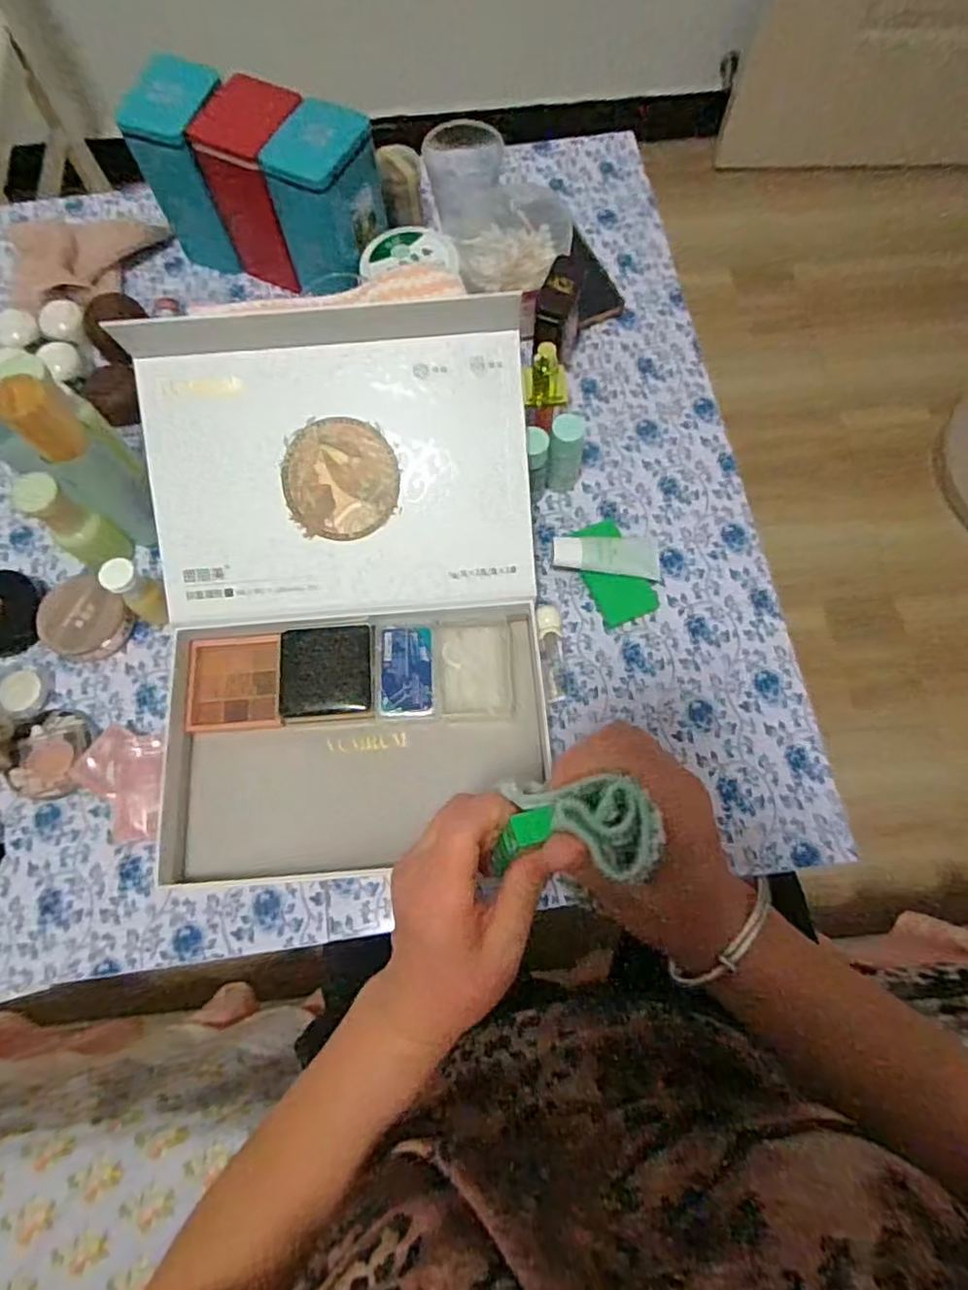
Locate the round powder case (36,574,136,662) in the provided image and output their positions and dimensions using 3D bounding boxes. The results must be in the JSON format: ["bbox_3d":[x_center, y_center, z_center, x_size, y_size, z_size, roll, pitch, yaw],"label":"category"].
[{"bbox_3d":[-0.330,-0.022,0.532,0.070,0.023,0.064,0,72,1],"label":"round powder case"}]

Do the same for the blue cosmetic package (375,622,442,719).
[{"bbox_3d":[-0.060,0.018,0.502,0.048,0.006,0.077,-5,72,-1],"label":"blue cosmetic package"}]

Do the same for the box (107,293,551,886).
[{"bbox_3d":[-0.102,-0.039,0.489,0.280,0.158,0.382,-5,72,-1],"label":"box"}]

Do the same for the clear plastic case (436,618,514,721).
[{"bbox_3d":[-0.007,0.019,0.502,0.057,0.020,0.076,-3,72,0],"label":"clear plastic case"}]

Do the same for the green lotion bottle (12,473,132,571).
[{"bbox_3d":[-0.322,-0.093,0.508,0.035,0.097,0.033,18,73,6],"label":"green lotion bottle"}]

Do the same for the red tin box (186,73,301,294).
[{"bbox_3d":[-0.199,-0.426,0.608,0.071,0.142,0.086,30,74,10],"label":"red tin box"}]

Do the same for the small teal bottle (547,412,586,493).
[{"bbox_3d":[0.070,-0.159,0.549,0.029,0.070,0.031,0,72,1],"label":"small teal bottle"}]

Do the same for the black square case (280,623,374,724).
[{"bbox_3d":[-0.121,0.022,0.503,0.071,0.014,0.071,-5,72,-1],"label":"black square case"}]

